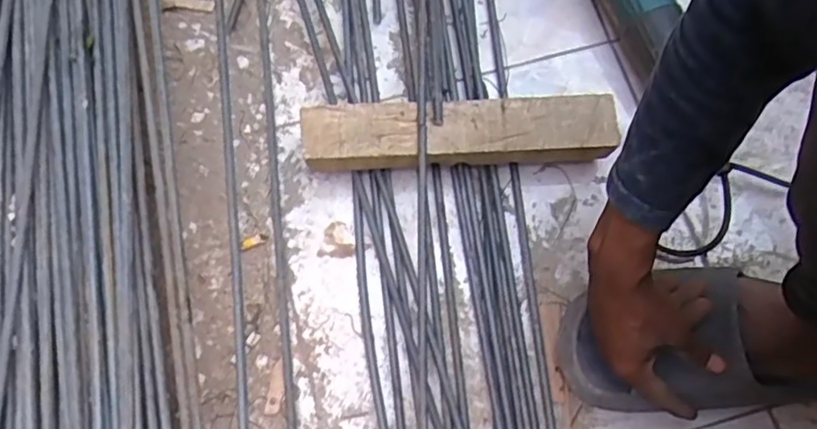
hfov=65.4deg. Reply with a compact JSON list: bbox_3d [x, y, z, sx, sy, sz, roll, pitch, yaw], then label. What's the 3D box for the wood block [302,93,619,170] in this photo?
[{"bbox_3d":[0.048,-0.077,0.604,0.292,0.035,0.063,-2,73,0],"label":"wood block"}]

